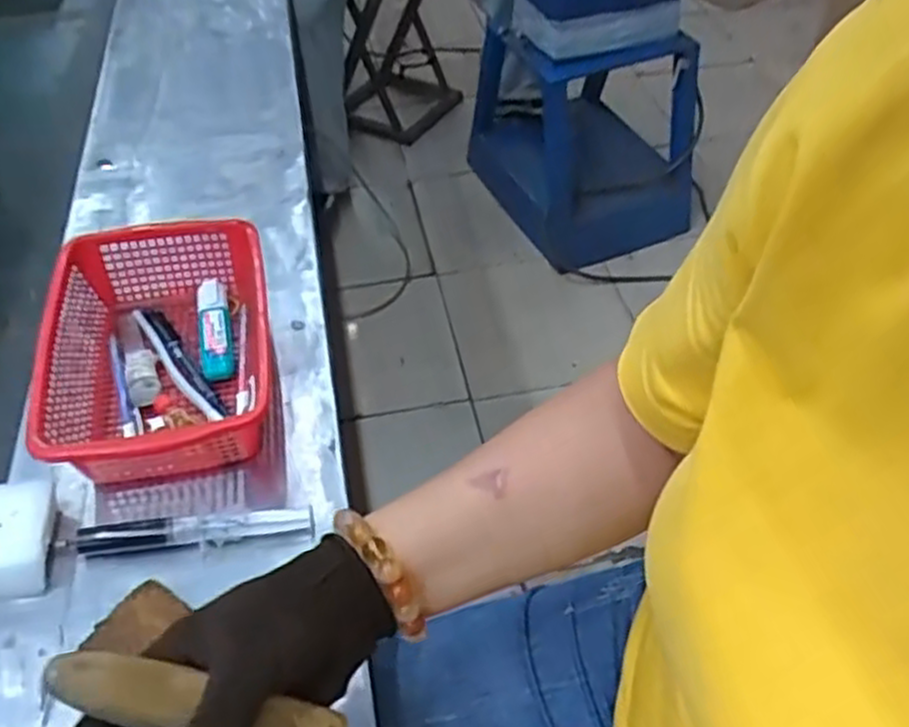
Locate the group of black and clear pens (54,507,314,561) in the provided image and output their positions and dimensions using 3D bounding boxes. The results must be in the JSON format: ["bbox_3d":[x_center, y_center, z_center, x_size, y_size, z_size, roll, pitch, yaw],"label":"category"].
[{"bbox_3d":[-0.170,0.107,0.490,0.153,0.015,0.019,-6,45,-5],"label":"group of black and clear pens"}]

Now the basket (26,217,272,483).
[{"bbox_3d":[-0.211,-0.010,0.564,0.151,0.067,0.220,-11,46,-10],"label":"basket"}]

